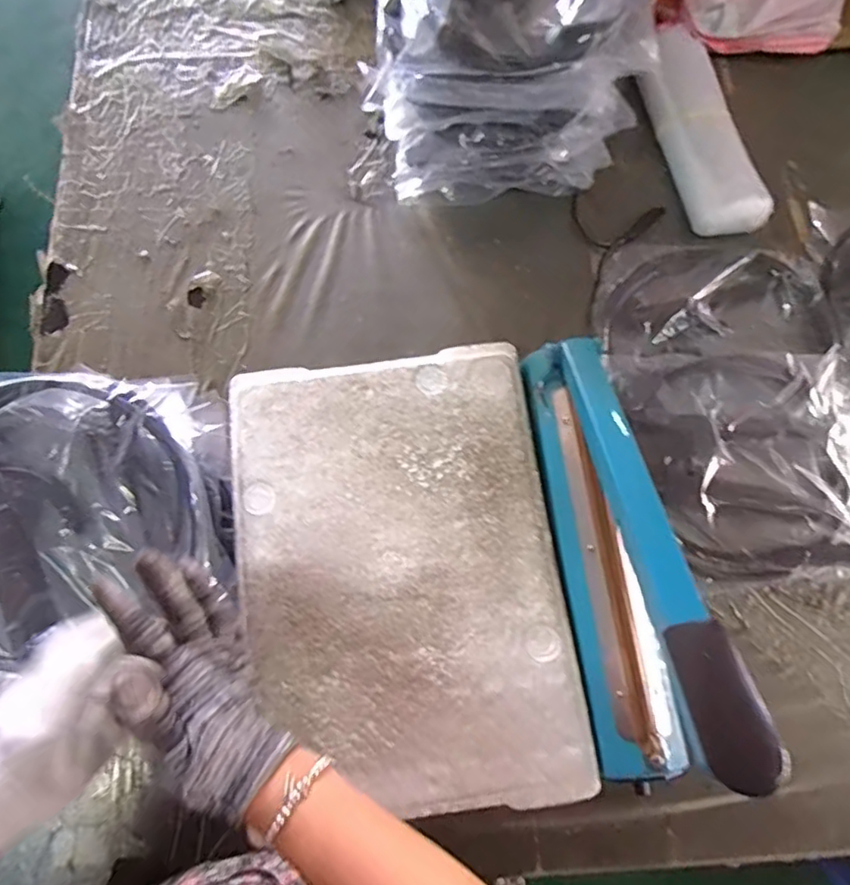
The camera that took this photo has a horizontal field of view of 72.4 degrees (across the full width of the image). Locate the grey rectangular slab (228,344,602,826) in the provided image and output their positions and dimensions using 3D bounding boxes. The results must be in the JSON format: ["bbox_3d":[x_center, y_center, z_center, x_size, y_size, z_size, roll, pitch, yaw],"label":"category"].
[{"bbox_3d":[-0.024,0.108,0.520,0.280,0.022,0.396,-8,76,-2],"label":"grey rectangular slab"}]

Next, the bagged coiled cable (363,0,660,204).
[{"bbox_3d":[0.078,-0.437,0.638,0.265,0.179,0.269,-4,73,-1],"label":"bagged coiled cable"}]

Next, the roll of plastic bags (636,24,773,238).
[{"bbox_3d":[0.322,-0.366,0.685,0.087,0.048,0.265,-13,74,-3],"label":"roll of plastic bags"}]

